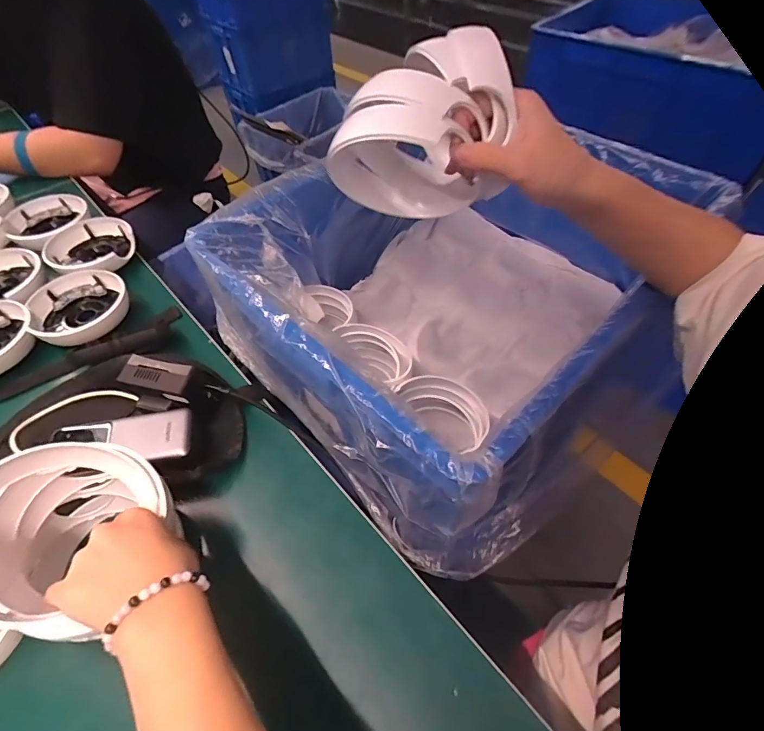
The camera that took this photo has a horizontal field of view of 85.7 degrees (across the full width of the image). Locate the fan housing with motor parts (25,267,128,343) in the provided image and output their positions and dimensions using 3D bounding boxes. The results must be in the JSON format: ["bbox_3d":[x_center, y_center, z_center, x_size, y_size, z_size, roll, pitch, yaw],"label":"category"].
[{"bbox_3d":[-0.392,-0.070,0.531,0.111,0.035,0.111,-1,53,1],"label":"fan housing with motor parts"}]

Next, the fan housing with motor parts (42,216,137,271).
[{"bbox_3d":[-0.414,-0.168,0.599,0.112,0.035,0.112,-2,55,2],"label":"fan housing with motor parts"}]

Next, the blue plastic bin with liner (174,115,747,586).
[{"bbox_3d":[0.117,-0.121,0.540,0.544,0.224,0.388,-39,61,-24],"label":"blue plastic bin with liner"}]

